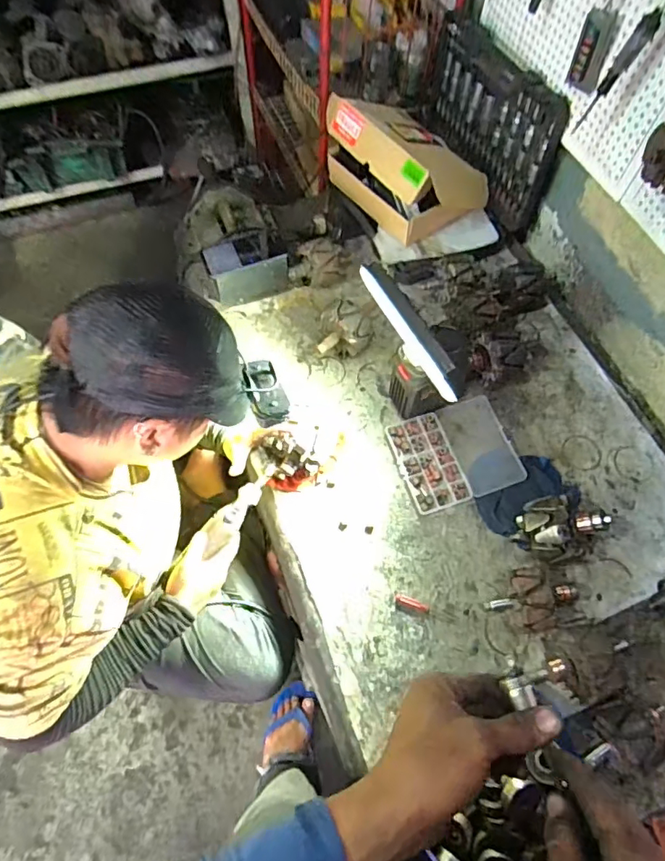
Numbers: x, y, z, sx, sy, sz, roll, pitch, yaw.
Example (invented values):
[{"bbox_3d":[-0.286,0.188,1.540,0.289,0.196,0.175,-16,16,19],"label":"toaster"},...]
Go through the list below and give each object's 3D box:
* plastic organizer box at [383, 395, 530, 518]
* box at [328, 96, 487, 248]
[{"bbox_3d":[0.218,0.040,0.940,0.202,0.026,0.176,-16,64,-10],"label":"plastic organizer box"},{"bbox_3d":[0.153,-0.581,1.112,0.209,0.171,0.316,-32,68,-17],"label":"box"}]

